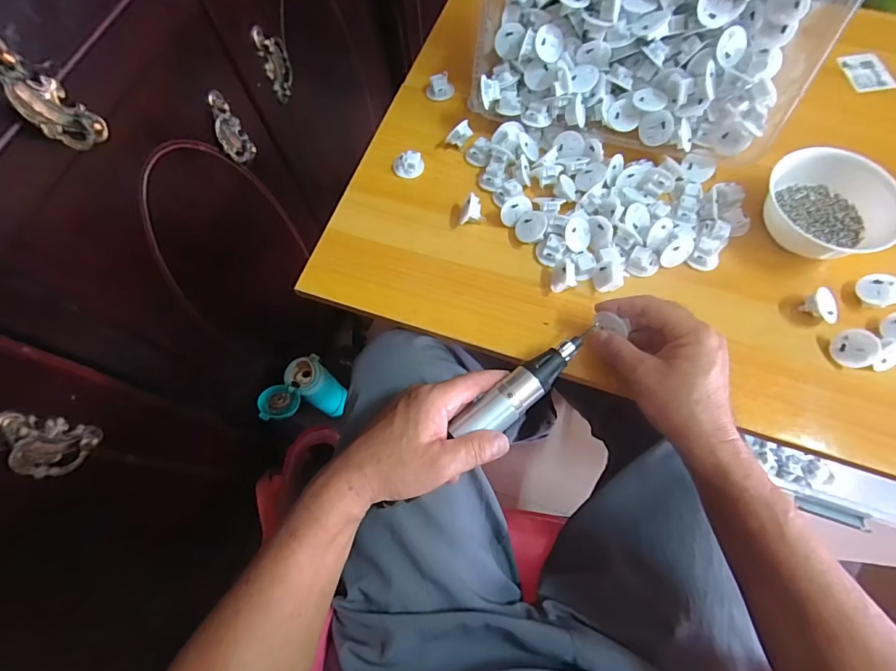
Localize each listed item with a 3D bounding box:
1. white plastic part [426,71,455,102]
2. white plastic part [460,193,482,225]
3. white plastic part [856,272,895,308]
[{"bbox_3d":[-0.010,-0.295,0.534,0.032,0.017,0.026,-9,68,-2],"label":"white plastic part"},{"bbox_3d":[0.024,-0.128,0.461,0.021,0.025,0.021,4,68,3],"label":"white plastic part"},{"bbox_3d":[0.399,-0.041,0.415,0.033,0.013,0.032,-15,57,31],"label":"white plastic part"}]

